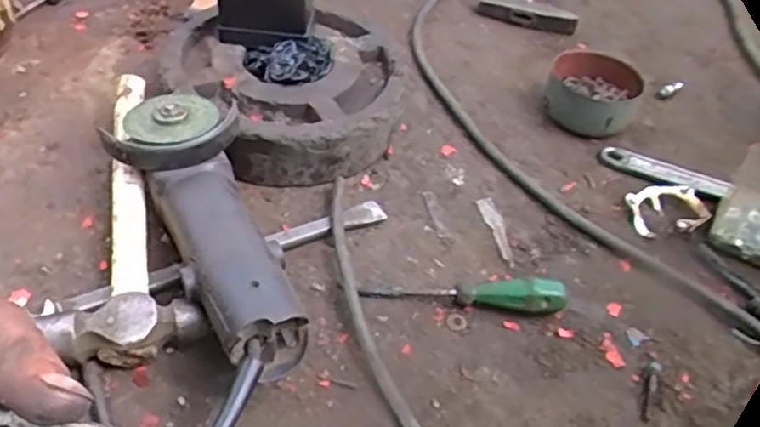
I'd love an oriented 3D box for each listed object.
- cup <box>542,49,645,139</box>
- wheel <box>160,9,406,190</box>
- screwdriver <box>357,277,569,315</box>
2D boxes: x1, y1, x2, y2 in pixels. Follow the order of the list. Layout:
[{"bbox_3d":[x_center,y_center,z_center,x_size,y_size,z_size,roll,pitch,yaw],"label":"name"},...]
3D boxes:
[{"bbox_3d":[0.239,-0.137,0.762,0.100,0.048,0.100,4,44,-4],"label":"cup"},{"bbox_3d":[-0.087,-0.123,0.685,0.220,0.069,0.208,4,44,-4],"label":"wheel"},{"bbox_3d":[0.069,0.063,0.562,0.167,0.027,0.024,7,44,0],"label":"screwdriver"}]

